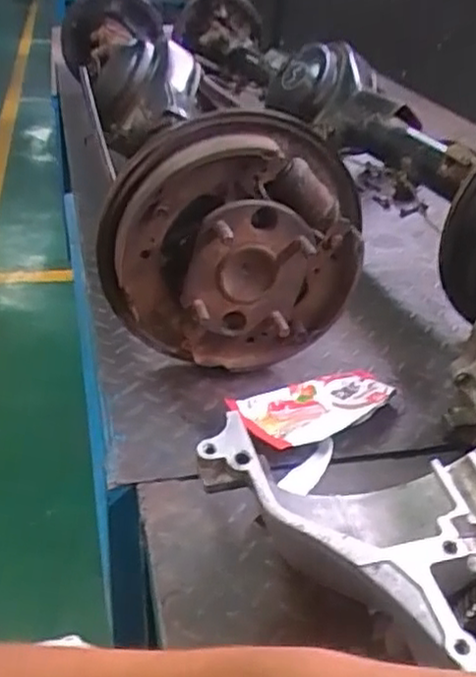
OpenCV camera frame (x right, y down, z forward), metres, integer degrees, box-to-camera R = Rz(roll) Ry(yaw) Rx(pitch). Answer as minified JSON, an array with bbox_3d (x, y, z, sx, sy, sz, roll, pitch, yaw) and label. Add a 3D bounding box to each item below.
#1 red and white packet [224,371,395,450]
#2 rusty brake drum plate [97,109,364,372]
[{"bbox_3d":[0.079,0.066,0.677,0.186,0.035,0.084,-17,37,-32],"label":"red and white packet"},{"bbox_3d":[0.002,-0.079,0.698,0.245,0.253,0.124,-11,35,-25],"label":"rusty brake drum plate"}]

